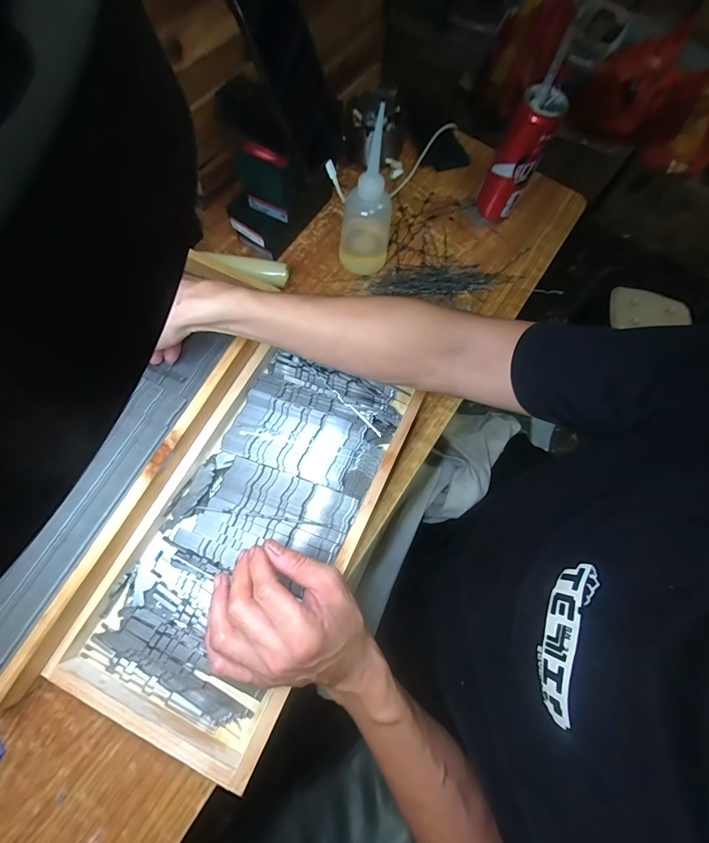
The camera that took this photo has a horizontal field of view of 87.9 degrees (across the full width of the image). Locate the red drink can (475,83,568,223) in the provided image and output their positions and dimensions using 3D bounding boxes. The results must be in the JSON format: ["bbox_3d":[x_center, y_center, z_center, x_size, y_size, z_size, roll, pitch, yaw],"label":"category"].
[{"bbox_3d":[0.215,-0.343,0.489,0.058,0.150,0.056,26,69,7],"label":"red drink can"}]

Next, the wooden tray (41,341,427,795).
[{"bbox_3d":[-0.096,0.096,0.375,0.198,0.034,0.374,25,69,7],"label":"wooden tray"}]

